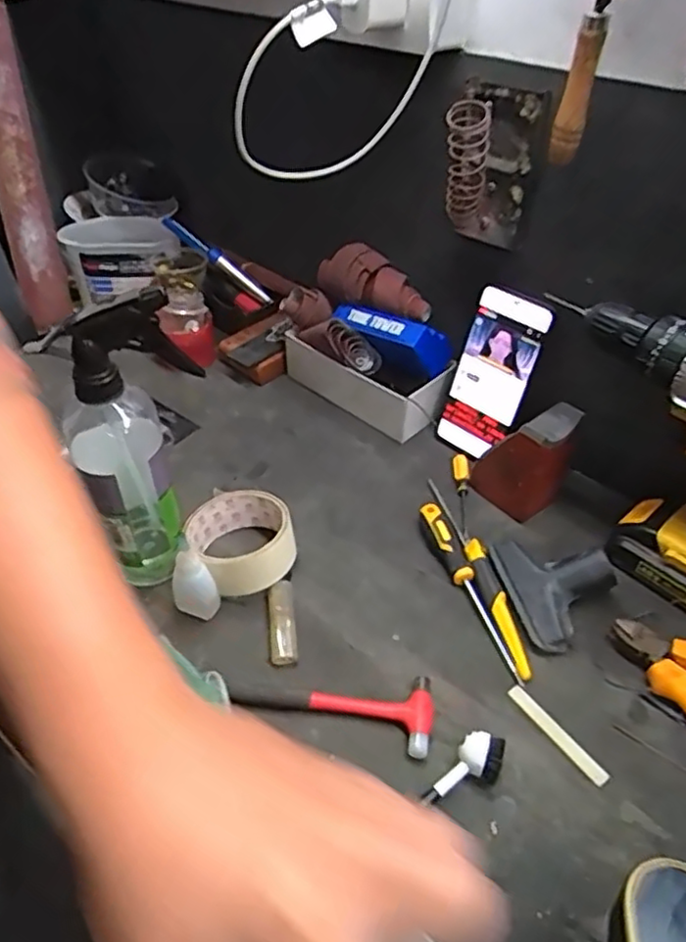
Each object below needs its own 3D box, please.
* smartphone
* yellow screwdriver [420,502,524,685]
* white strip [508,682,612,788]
[{"bbox_3d":[0.137,-0.088,0.618,0.074,0.161,0.011,34,34,31],"label":"smartphone"},{"bbox_3d":[0.100,0.090,0.525,0.017,0.020,0.165,-12,44,-14],"label":"yellow screwdriver"},{"bbox_3d":[0.145,0.178,0.447,0.011,0.004,0.080,-25,49,-25],"label":"white strip"}]

